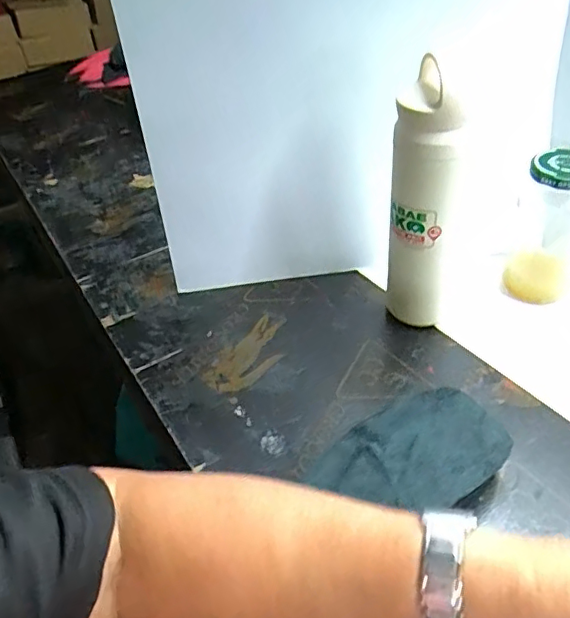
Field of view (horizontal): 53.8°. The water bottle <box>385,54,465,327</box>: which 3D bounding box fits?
[{"bbox_3d":[0.117,-0.077,0.476,0.054,0.238,0.050,-1,41,7],"label":"water bottle"}]

